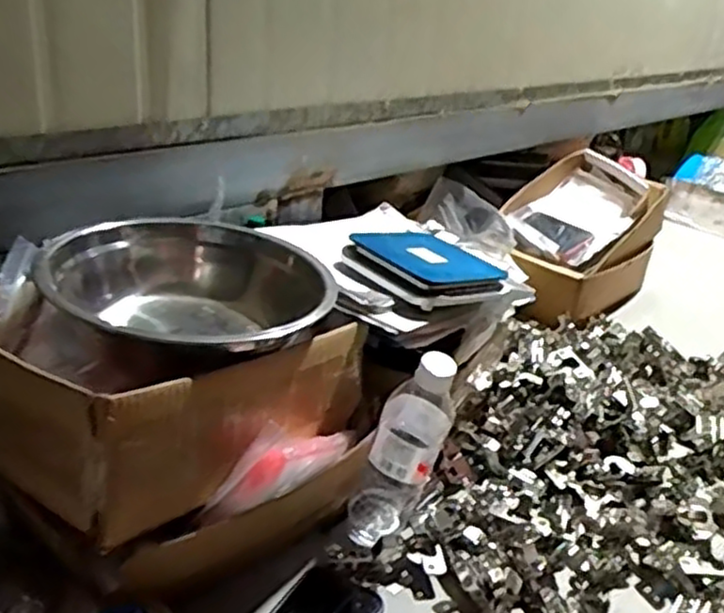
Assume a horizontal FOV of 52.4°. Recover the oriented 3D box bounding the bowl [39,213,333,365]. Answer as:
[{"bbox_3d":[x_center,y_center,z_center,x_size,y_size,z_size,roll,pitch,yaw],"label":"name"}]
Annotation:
[{"bbox_3d":[-0.156,-0.003,0.675,0.251,0.084,0.229,1,26,-7],"label":"bowl"}]

